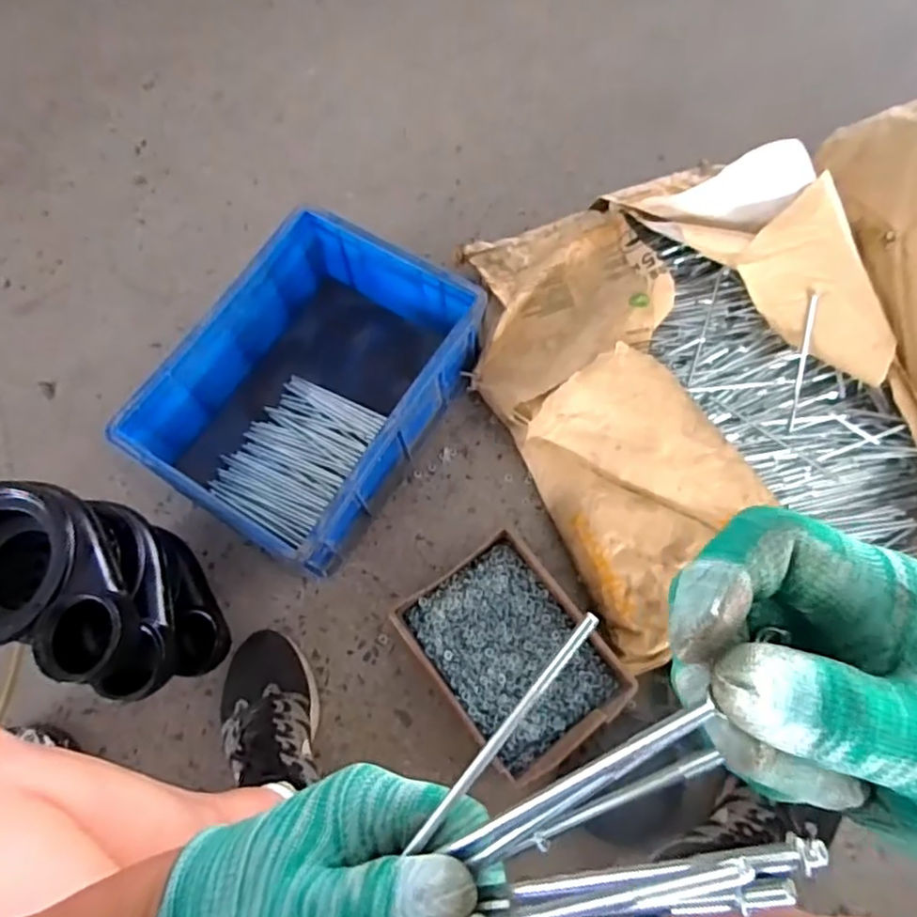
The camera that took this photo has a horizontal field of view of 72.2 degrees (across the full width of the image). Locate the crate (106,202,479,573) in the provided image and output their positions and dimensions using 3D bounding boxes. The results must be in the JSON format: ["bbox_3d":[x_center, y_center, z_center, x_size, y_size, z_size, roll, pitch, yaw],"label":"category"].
[{"bbox_3d":[-0.188,-0.090,0.834,0.293,0.155,0.395,31,74,11],"label":"crate"}]

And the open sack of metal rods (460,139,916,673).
[{"bbox_3d":[0.298,-0.114,0.777,0.477,0.186,0.616,-19,70,-5],"label":"open sack of metal rods"}]

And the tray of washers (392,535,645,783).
[{"bbox_3d":[0.058,0.229,0.751,0.171,0.057,0.226,-38,72,-11],"label":"tray of washers"}]

